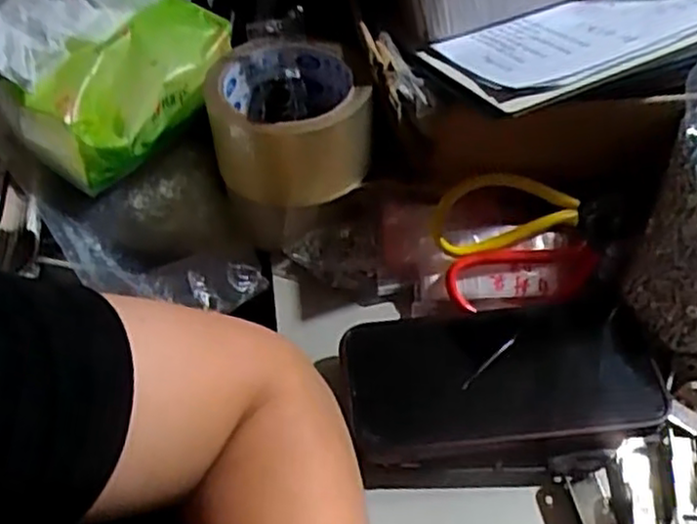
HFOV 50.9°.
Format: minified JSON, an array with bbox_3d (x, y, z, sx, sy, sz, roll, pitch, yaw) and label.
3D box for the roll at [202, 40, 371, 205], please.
[{"bbox_3d":[-0.035,-0.084,0.438,0.091,0.060,0.084,-5,48,-3],"label":"roll"}]

